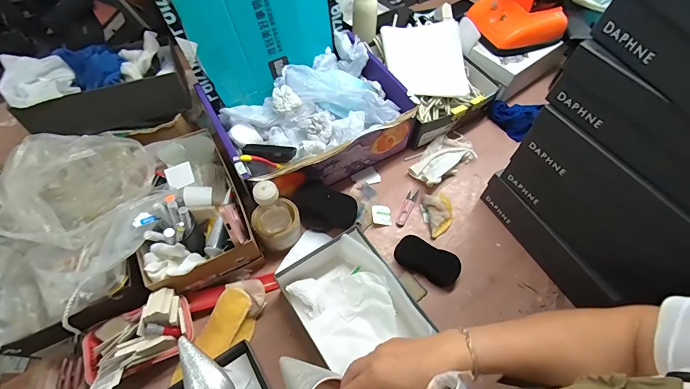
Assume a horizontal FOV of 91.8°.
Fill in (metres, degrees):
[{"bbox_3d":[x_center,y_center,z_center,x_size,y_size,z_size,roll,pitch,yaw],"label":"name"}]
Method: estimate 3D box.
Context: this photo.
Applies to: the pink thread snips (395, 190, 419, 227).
[{"bbox_3d":[0.139,0.029,0.749,0.022,0.013,0.098,23,61,12],"label":"pink thread snips"}]

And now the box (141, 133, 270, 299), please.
[{"bbox_3d":[-0.305,0.018,0.646,0.179,0.127,0.302,-24,62,-15],"label":"box"}]

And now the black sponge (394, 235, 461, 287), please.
[{"bbox_3d":[0.165,0.131,0.670,0.127,0.028,0.060,27,62,14],"label":"black sponge"}]

